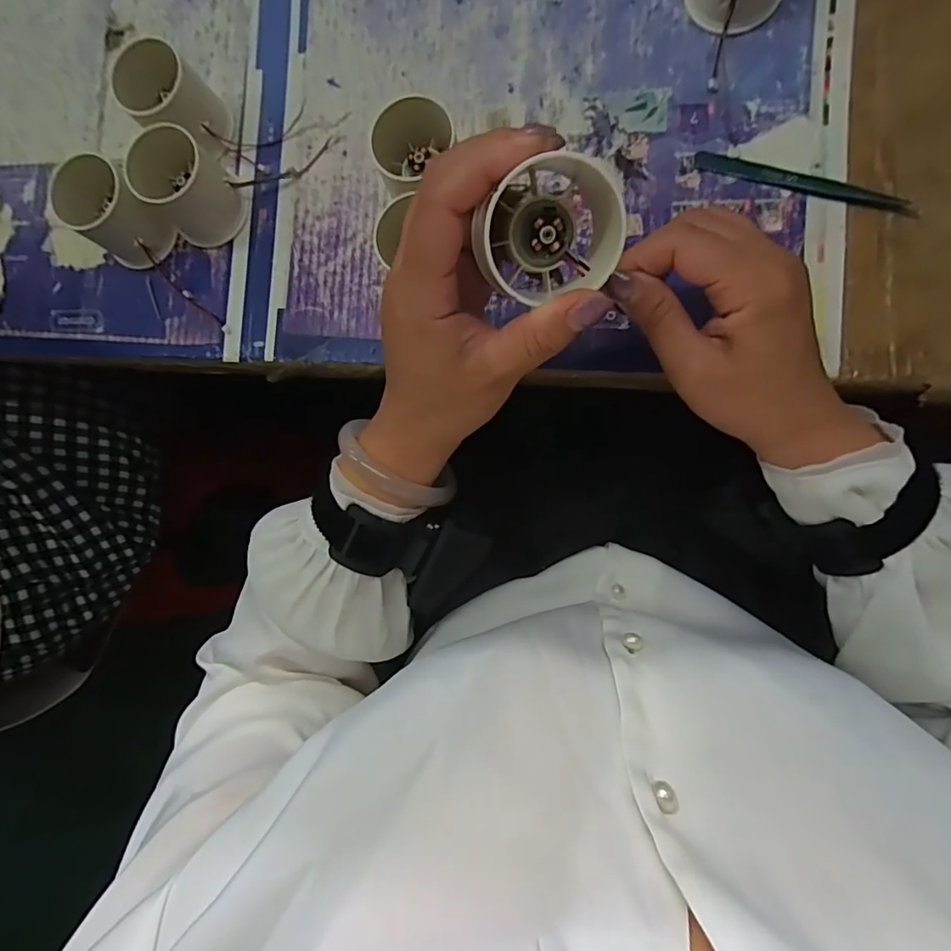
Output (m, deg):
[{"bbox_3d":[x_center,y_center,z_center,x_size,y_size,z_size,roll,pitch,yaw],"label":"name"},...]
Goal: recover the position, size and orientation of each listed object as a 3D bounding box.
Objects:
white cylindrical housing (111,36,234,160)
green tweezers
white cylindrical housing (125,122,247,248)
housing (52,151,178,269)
[{"bbox_3d":[-0.197,-0.246,0.336,0.049,0.051,0.051,0,88,9],"label":"white cylindrical housing"},{"bbox_3d":[0.195,-0.174,0.300,0.126,0.004,0.013,20,92,9],"label":"green tweezers"},{"bbox_3d":[-0.190,-0.190,0.332,0.055,0.051,0.056,39,94,8],"label":"white cylindrical housing"},{"bbox_3d":[-0.241,-0.175,0.341,0.051,0.054,0.051,0,88,9],"label":"housing"}]

